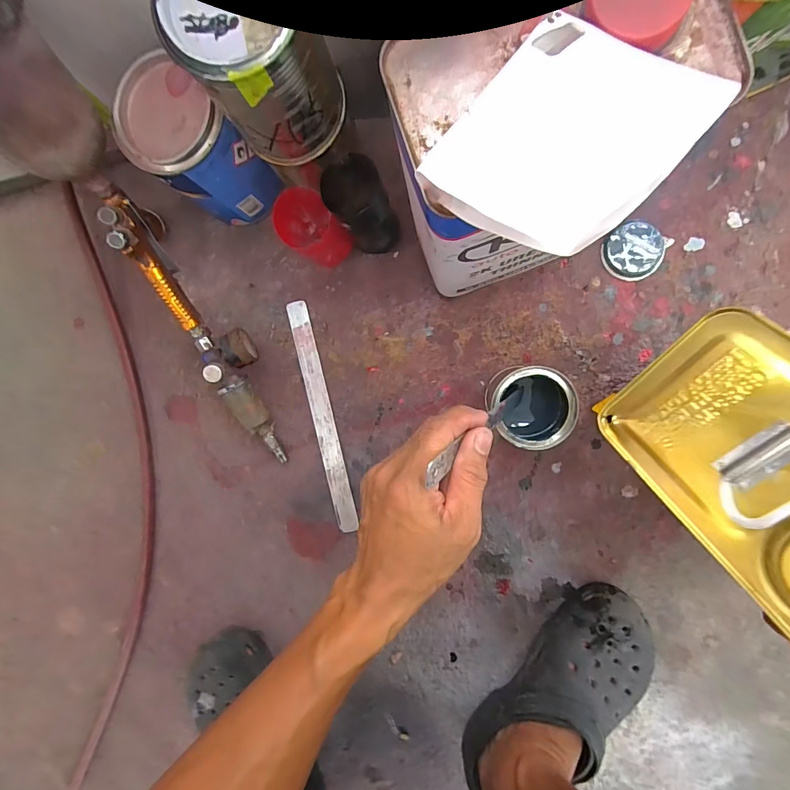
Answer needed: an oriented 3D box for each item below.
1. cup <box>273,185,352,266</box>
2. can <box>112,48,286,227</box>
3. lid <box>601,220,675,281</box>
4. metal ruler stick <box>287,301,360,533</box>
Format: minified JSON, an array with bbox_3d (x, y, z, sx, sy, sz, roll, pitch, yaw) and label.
[{"bbox_3d":[-0.085,-0.175,0.423,0.056,0.104,0.053,0,92,8],"label":"cup"},{"bbox_3d":[-0.193,-0.238,0.414,0.104,0.133,0.083,29,96,5],"label":"can"},{"bbox_3d":[0.254,-0.154,0.424,0.059,0.015,0.058,0,92,8],"label":"lid"},{"bbox_3d":[-0.088,0.027,0.484,0.026,0.004,0.279,-14,91,8],"label":"metal ruler stick"}]

